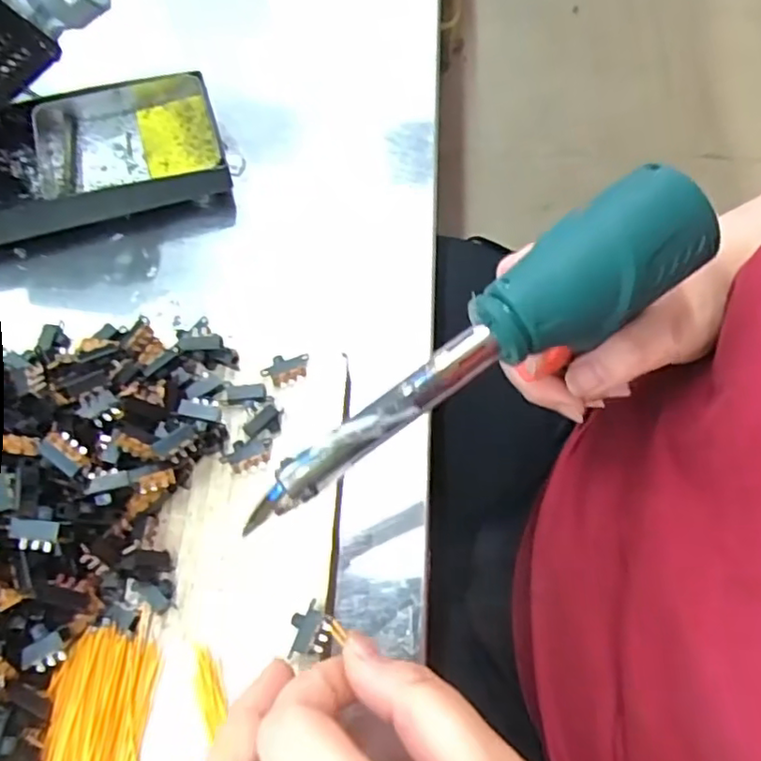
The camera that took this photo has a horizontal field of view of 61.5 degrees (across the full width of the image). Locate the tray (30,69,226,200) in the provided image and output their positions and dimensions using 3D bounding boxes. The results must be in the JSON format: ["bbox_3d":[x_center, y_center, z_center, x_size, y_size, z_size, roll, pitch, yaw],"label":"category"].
[{"bbox_3d":[-0.138,-0.132,0.348,0.097,0.017,0.062,-12,65,-5],"label":"tray"}]

